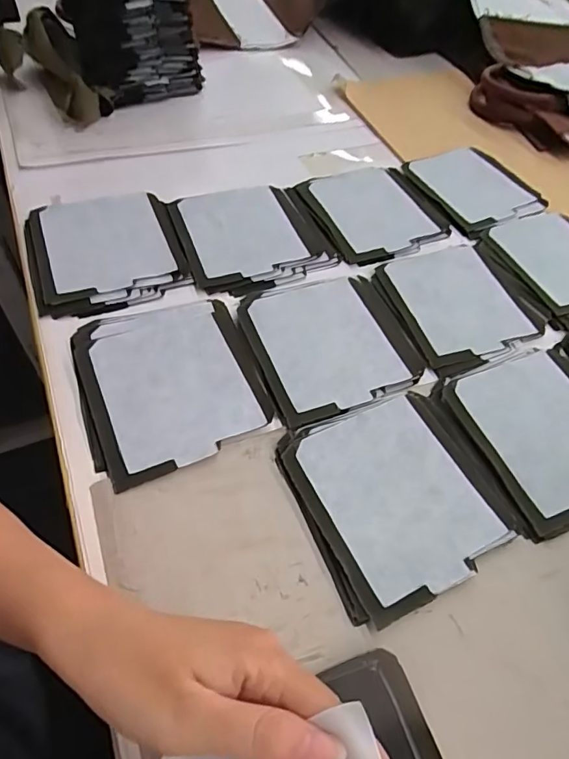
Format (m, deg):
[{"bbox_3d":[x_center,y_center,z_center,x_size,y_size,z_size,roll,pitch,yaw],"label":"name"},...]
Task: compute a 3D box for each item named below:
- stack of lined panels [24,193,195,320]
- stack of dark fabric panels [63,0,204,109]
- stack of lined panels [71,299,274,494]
[{"bbox_3d":[-0.170,-0.126,0.473,0.134,0.017,0.143,-15,57,-16],"label":"stack of lined panels"},{"bbox_3d":[-0.189,-0.436,0.623,0.139,0.140,0.130,-27,61,-23],"label":"stack of dark fabric panels"},{"bbox_3d":[-0.092,0.000,0.399,0.135,0.008,0.152,-17,58,-17],"label":"stack of lined panels"}]

